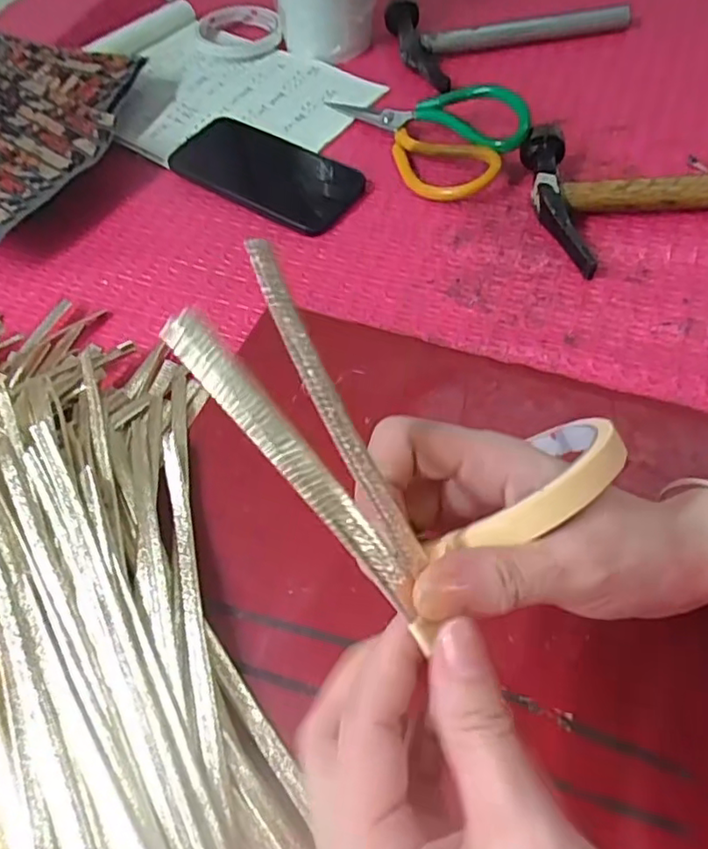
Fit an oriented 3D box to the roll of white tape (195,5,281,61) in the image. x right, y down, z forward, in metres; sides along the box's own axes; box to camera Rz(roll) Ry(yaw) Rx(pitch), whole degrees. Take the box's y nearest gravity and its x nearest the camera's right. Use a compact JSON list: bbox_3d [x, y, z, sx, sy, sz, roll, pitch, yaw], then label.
[{"bbox_3d":[-0.117,-0.402,0.635,0.084,0.018,0.088,-8,57,1],"label":"roll of white tape"}]

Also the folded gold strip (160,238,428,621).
[{"bbox_3d":[-0.011,0.003,0.165,0.030,0.022,0.096,-35,89,-19],"label":"folded gold strip"}]

